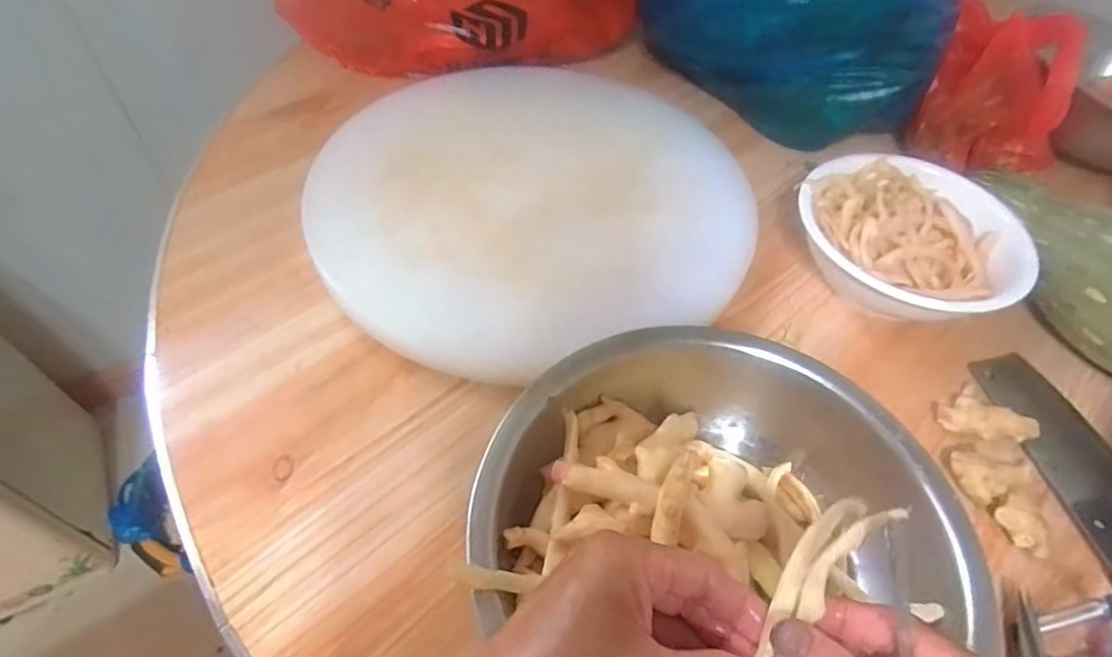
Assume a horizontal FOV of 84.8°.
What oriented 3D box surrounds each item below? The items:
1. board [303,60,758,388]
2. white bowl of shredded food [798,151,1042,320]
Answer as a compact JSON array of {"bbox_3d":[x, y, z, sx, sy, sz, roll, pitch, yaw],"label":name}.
[{"bbox_3d":[-0.034,-0.137,0.599,0.390,0.027,0.383,-19,58,-13],"label":"board"},{"bbox_3d":[0.312,-0.079,0.552,0.184,0.066,0.154,24,54,16],"label":"white bowl of shredded food"}]

